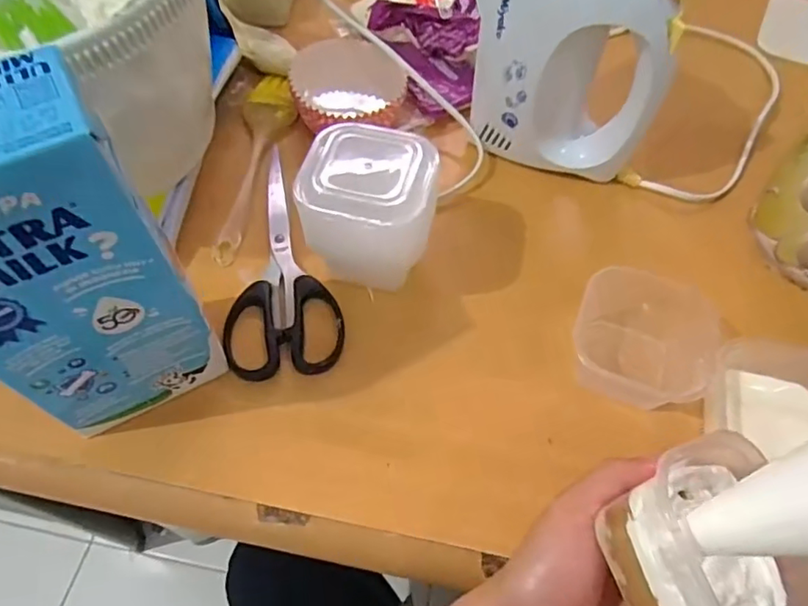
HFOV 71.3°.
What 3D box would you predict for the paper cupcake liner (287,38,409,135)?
[{"bbox_3d":[-0.043,-0.179,0.464,0.095,0.037,0.095,0,58,0],"label":"paper cupcake liner"}]

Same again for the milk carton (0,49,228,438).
[{"bbox_3d":[-0.158,-0.011,0.269,0.092,0.203,0.052,-27,62,-15],"label":"milk carton"}]

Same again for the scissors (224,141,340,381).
[{"bbox_3d":[-0.083,-0.035,0.401,0.073,0.007,0.186,-4,59,-2],"label":"scissors"}]

